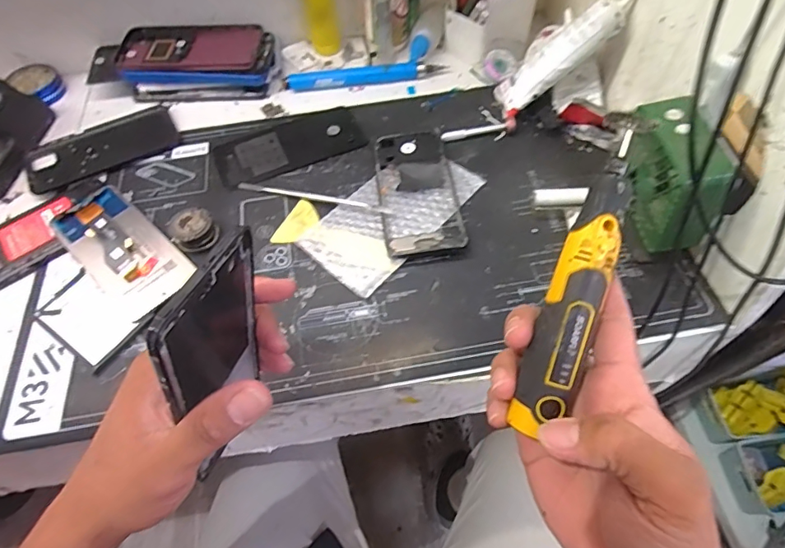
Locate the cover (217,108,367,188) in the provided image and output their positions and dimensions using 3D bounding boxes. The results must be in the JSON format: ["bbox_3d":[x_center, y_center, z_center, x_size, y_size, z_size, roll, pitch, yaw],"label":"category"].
[{"bbox_3d":[-0.115,-0.144,0.519,0.156,0.012,0.084,-20,60,-9],"label":"cover"}]

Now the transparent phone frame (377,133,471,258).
[{"bbox_3d":[0.024,-0.084,0.466,0.072,0.014,0.153,-8,59,-2],"label":"transparent phone frame"}]

